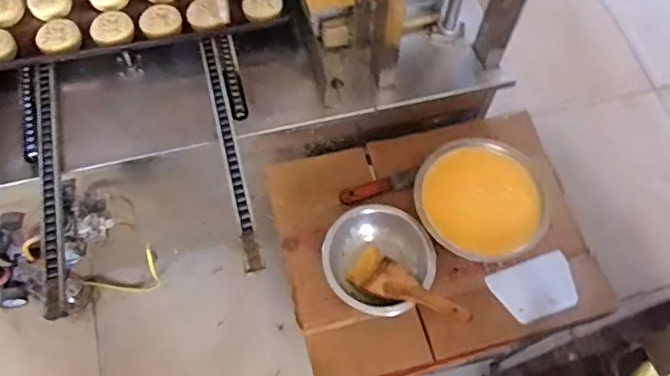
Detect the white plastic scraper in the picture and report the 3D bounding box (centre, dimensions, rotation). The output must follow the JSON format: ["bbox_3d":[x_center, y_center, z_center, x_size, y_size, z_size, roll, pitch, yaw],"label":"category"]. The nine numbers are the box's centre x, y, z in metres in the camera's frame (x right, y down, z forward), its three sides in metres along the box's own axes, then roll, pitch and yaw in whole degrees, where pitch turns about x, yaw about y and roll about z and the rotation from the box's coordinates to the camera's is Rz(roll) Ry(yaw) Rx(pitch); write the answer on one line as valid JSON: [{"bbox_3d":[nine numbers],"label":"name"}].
[{"bbox_3d":[0.347,0.171,0.978,0.143,0.006,0.103,-21,52,-5],"label":"white plastic scraper"}]

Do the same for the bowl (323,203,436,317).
[{"bbox_3d":[0.071,0.120,0.952,0.185,0.060,0.173,32,68,11],"label":"bowl"}]

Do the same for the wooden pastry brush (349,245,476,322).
[{"bbox_3d":[0.123,0.167,0.925,0.206,0.019,0.073,24,65,31],"label":"wooden pastry brush"}]

